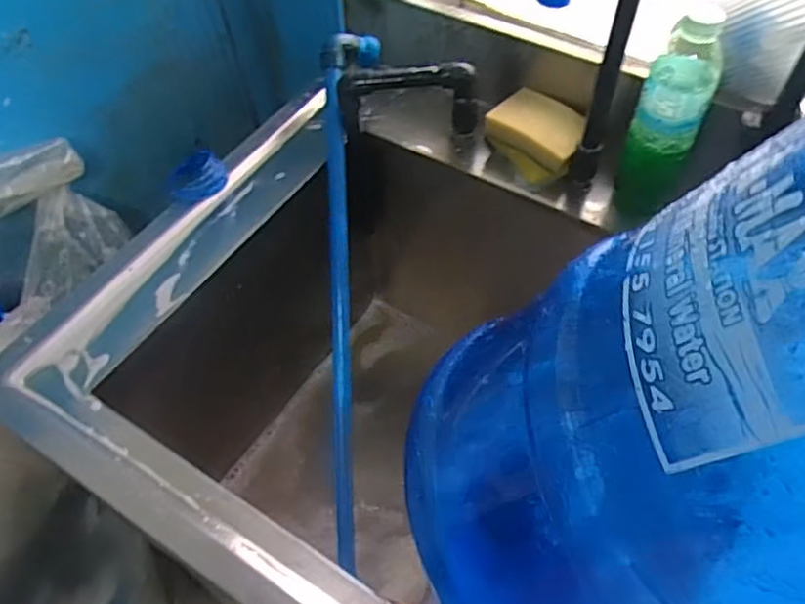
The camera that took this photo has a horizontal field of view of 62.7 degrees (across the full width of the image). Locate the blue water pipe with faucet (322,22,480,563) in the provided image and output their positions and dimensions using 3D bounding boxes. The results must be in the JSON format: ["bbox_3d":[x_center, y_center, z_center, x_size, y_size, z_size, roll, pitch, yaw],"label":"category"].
[{"bbox_3d":[-0.017,0.009,0.751,0.174,0.083,0.624,3,92,2],"label":"blue water pipe with faucet"}]

